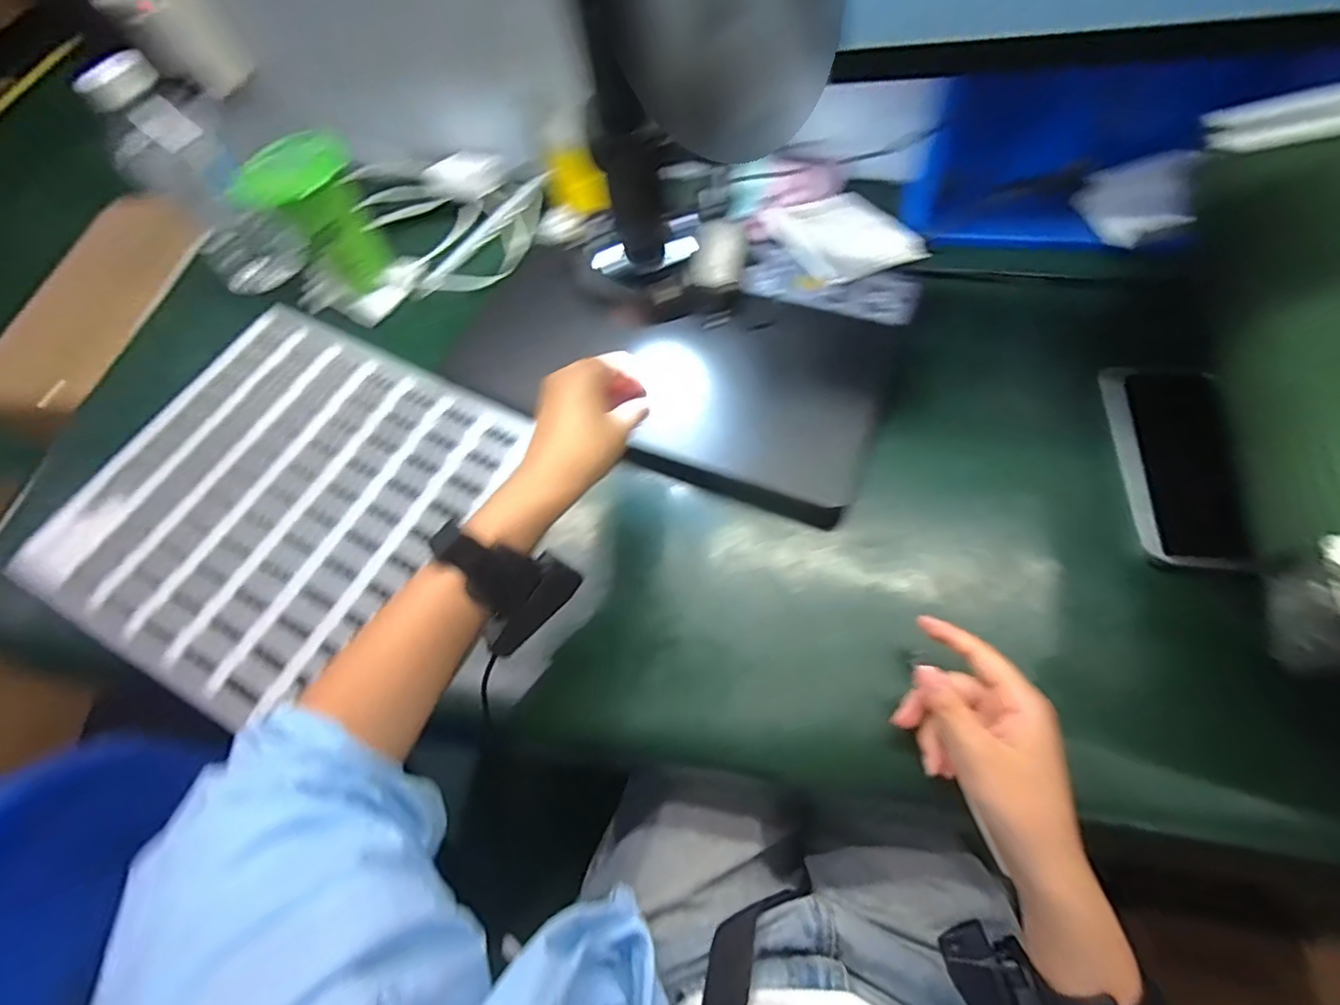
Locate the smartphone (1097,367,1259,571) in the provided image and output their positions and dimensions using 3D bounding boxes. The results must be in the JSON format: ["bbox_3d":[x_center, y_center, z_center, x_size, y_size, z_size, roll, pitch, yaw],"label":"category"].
[{"bbox_3d":[0.364,-0.032,0.432,0.062,0.009,0.166,-16,59,41],"label":"smartphone"}]

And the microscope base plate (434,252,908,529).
[{"bbox_3d":[-0.007,-0.120,0.525,0.372,0.038,0.193,18,67,14],"label":"microscope base plate"}]

